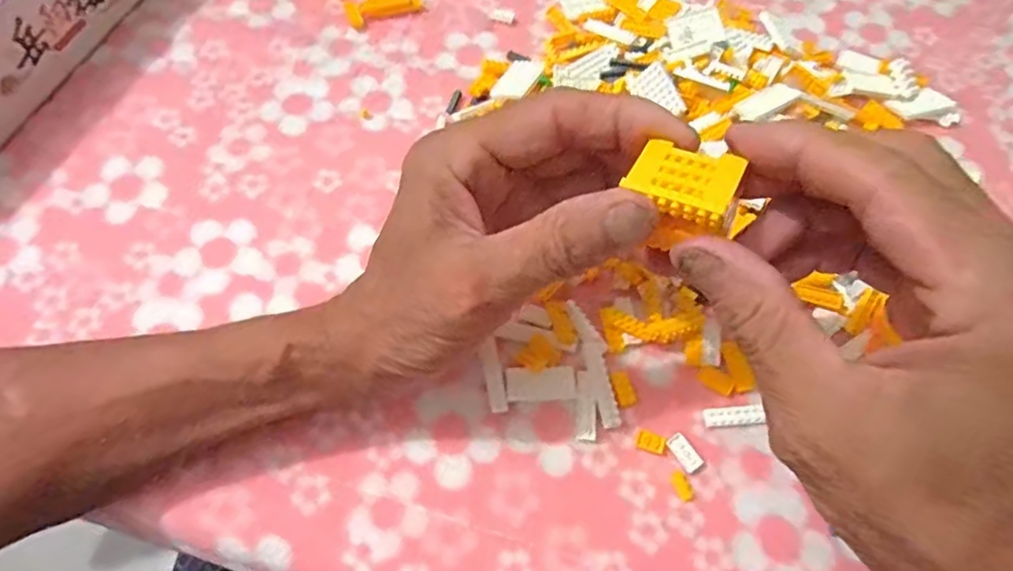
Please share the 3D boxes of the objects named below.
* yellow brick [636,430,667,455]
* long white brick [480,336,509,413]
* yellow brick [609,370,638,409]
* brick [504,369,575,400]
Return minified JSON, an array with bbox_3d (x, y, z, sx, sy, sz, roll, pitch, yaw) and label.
[{"bbox_3d":[0.065,0.070,0.270,0.012,0.004,0.008,19,64,9],"label":"yellow brick"},{"bbox_3d":[-0.005,0.042,0.279,0.009,0.004,0.033,-10,63,-7],"label":"long white brick"},{"bbox_3d":[0.054,0.048,0.280,0.010,0.005,0.016,-15,64,-9],"label":"yellow brick"},{"bbox_3d":[0.016,0.045,0.279,0.032,0.004,0.015,1,62,-1],"label":"brick"}]

